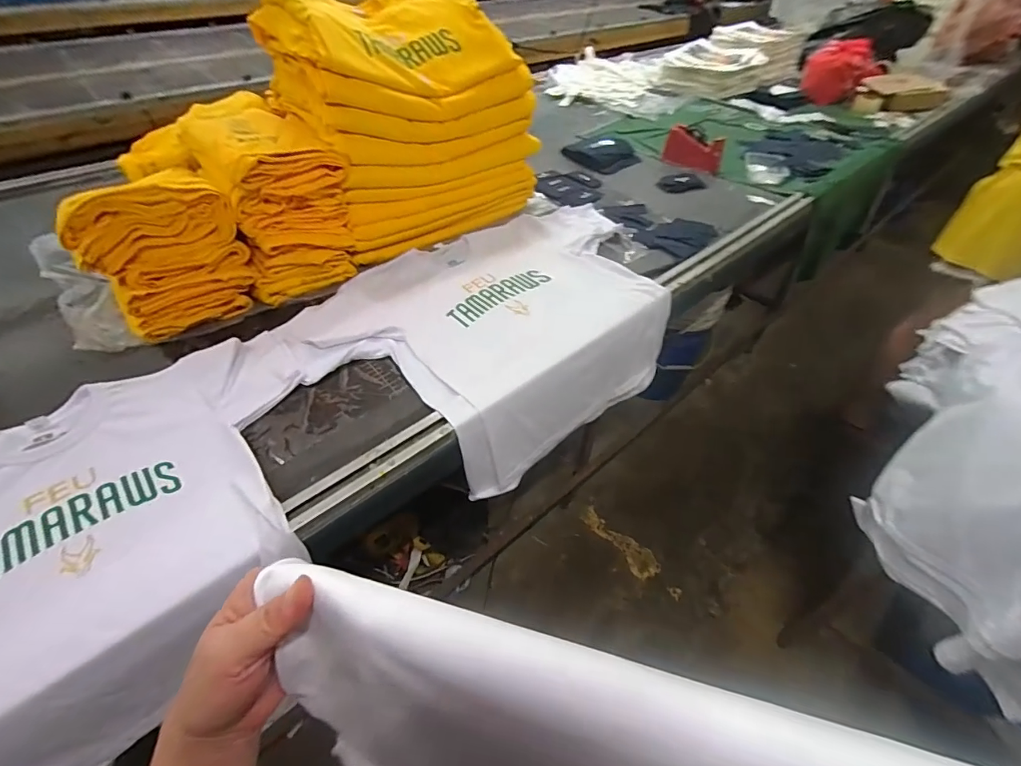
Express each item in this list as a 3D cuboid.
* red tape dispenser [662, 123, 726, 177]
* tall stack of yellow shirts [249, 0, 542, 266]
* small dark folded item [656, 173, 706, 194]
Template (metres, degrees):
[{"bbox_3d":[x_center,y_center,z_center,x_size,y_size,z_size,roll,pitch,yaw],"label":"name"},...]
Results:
[{"bbox_3d":[0.621,-0.797,1.540,0.208,0.098,0.083,32,54,25],"label":"red tape dispenser"},{"bbox_3d":[-0.242,-0.653,1.119,0.531,0.447,0.345,-33,56,-28],"label":"tall stack of yellow shirts"},{"bbox_3d":[0.548,-0.650,1.456,0.139,0.031,0.079,-16,49,-15],"label":"small dark folded item"}]

